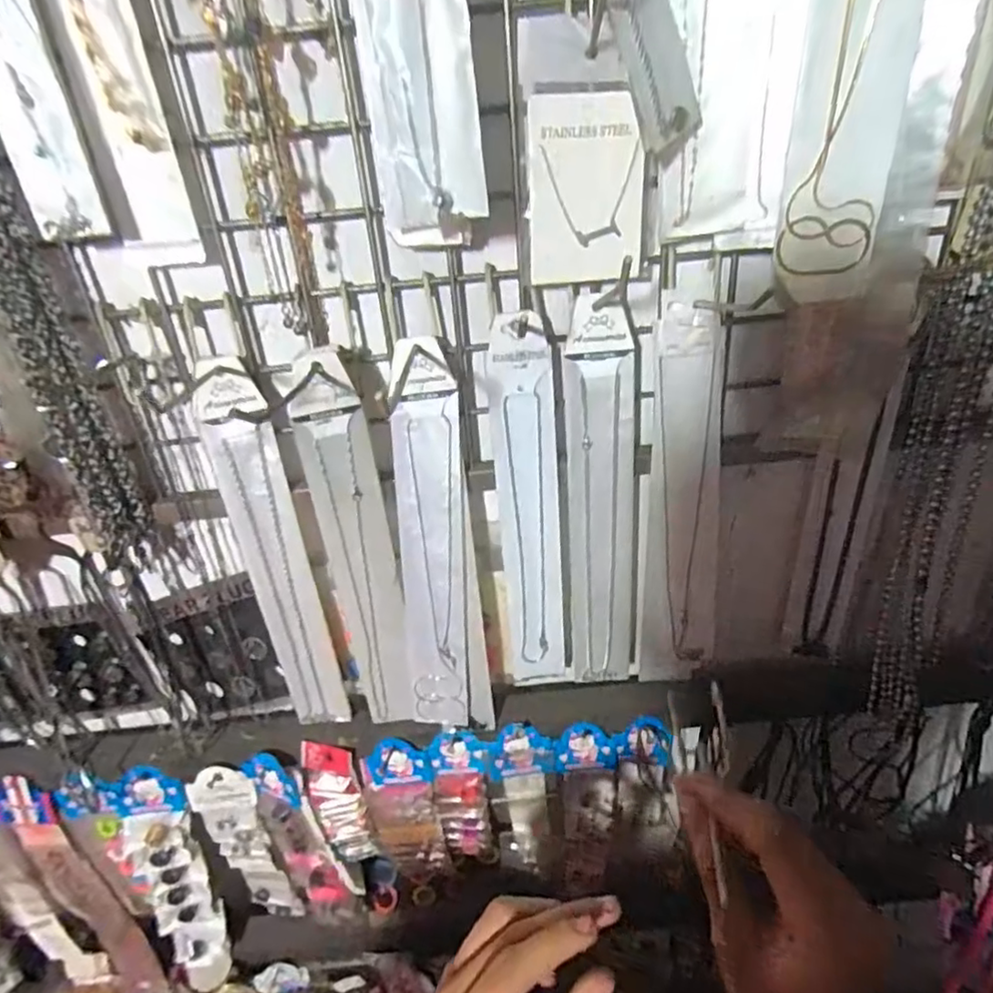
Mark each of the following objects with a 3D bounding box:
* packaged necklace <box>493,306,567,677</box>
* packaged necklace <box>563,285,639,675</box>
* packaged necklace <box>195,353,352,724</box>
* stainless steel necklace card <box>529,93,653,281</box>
[{"bbox_3d":[0.023,0.017,0.404,0.038,0.268,0.007,-6,27,-2],"label":"packaged necklace"},{"bbox_3d":[0.069,0.012,0.400,0.044,0.274,0.010,-4,29,4],"label":"packaged necklace"},{"bbox_3d":[-0.144,0.046,0.412,0.041,0.277,0.010,-9,27,-8],"label":"packaged necklace"},{"bbox_3d":[0.047,-0.155,0.312,0.060,0.084,0.008,-7,29,-2],"label":"stainless steel necklace card"}]

